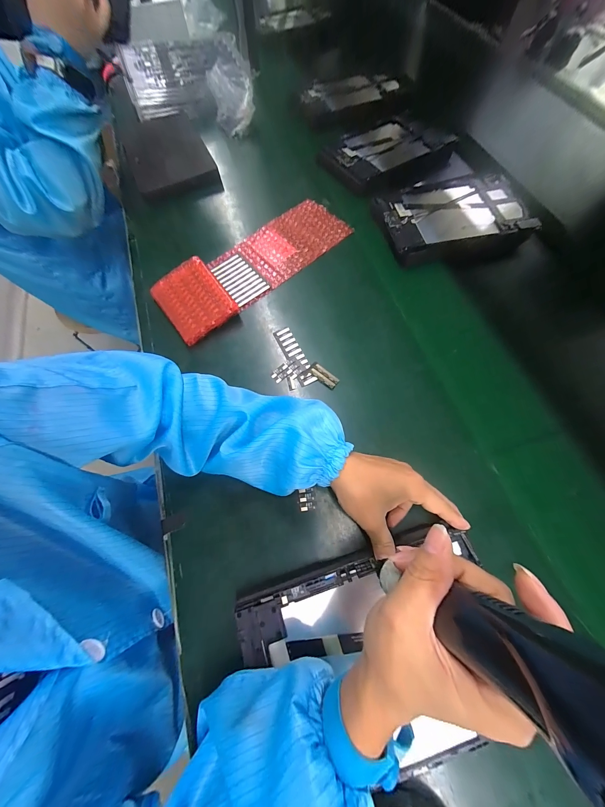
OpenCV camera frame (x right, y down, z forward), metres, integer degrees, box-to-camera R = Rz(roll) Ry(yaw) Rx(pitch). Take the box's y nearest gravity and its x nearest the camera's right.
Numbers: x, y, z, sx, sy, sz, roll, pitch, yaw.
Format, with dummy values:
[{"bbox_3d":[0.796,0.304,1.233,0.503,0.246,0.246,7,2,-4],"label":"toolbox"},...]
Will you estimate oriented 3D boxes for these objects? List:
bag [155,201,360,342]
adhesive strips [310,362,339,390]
[{"bbox_3d":[-0.078,-0.237,0.436,0.335,0.030,0.122,-41,74,-14],"label":"bag"},{"bbox_3d":[0.029,-0.039,0.361,0.043,0.004,0.018,38,74,13],"label":"adhesive strips"}]

